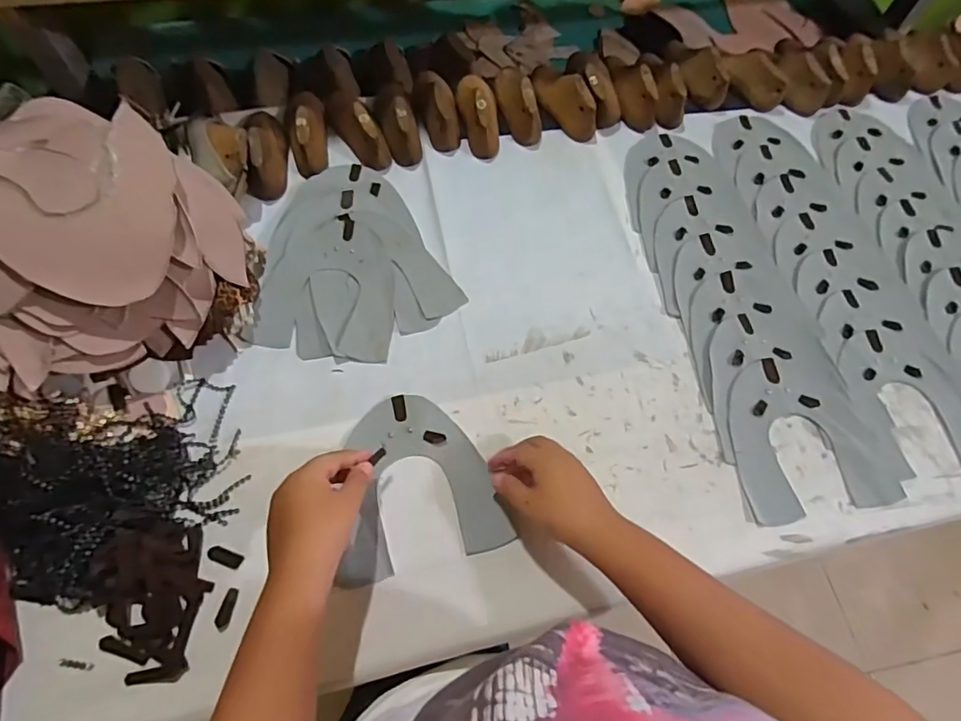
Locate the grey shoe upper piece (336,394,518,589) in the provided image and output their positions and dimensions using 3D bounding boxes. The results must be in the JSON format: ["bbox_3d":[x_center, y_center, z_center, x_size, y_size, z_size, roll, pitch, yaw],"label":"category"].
[{"bbox_3d":[-0.063,0.110,0.507,0.146,0.007,0.161,-12,64,-12],"label":"grey shoe upper piece"}]

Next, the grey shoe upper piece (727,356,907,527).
[{"bbox_3d":[0.323,0.072,0.547,0.150,0.009,0.164,-8,63,-7],"label":"grey shoe upper piece"}]

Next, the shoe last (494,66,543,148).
[{"bbox_3d":[0.048,-0.353,0.722,0.043,0.057,0.133,-14,64,-10],"label":"shoe last"}]

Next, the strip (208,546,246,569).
[{"bbox_3d":[-0.222,0.172,0.469,0.031,0.006,0.012,19,63,7],"label":"strip"}]

